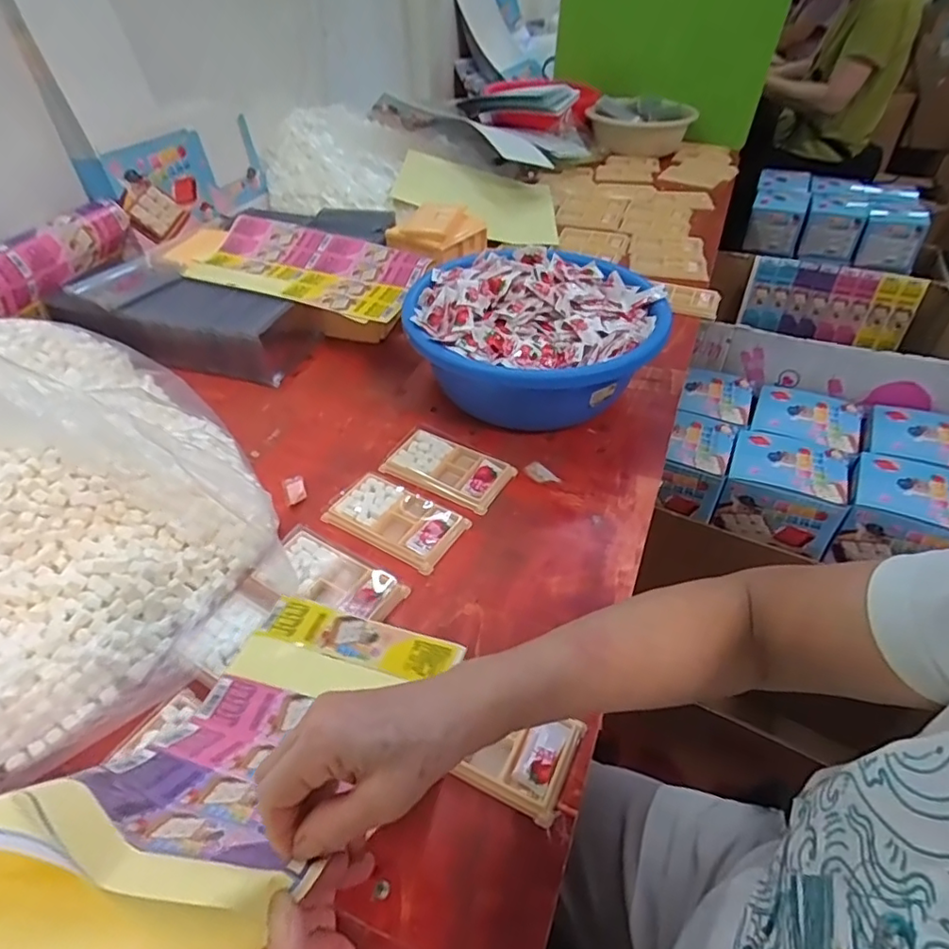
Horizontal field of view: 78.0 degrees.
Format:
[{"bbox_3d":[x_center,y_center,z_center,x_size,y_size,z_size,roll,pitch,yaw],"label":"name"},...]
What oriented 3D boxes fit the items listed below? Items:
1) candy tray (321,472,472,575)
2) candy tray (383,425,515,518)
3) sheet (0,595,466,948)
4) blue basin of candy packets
[{"bbox_3d":[-0.080,0.043,0.614,0.133,0.012,0.083,23,48,22],"label":"candy tray"},{"bbox_3d":[-0.032,-0.011,0.669,0.139,0.014,0.079,22,48,22],"label":"candy tray"},{"bbox_3d":[-0.134,0.169,0.367,0.181,0.077,0.311,8,14,8],"label":"sheet"},{"bbox_3d":[0.073,-0.173,0.748,0.314,0.129,0.282,13,45,13],"label":"blue basin of candy packets"}]

